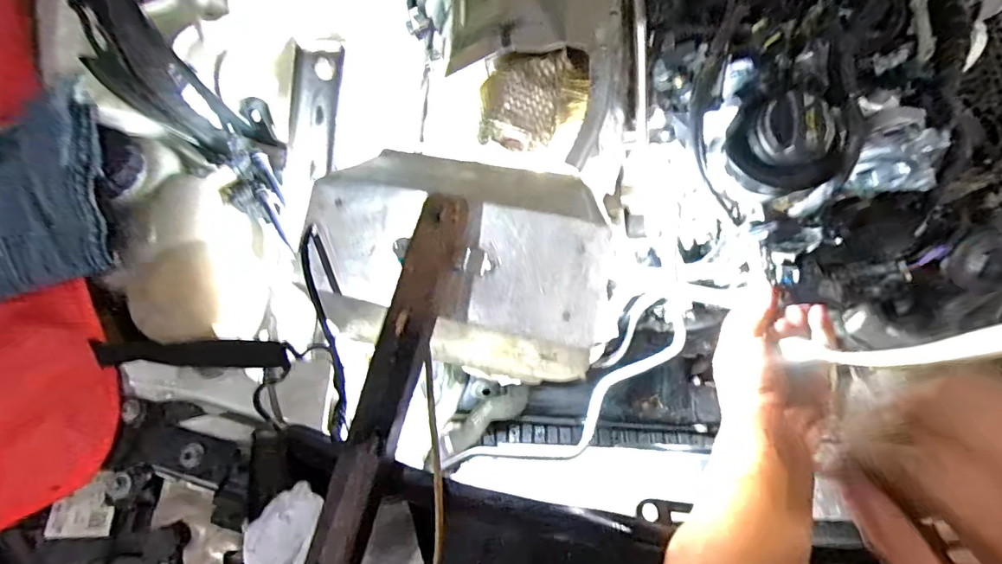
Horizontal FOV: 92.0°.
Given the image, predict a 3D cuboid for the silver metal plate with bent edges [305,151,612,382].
[{"bbox_3d":[-0.037,-0.018,0.366,0.233,0.047,0.160,12,91,10],"label":"silver metal plate with bent edges"}]

